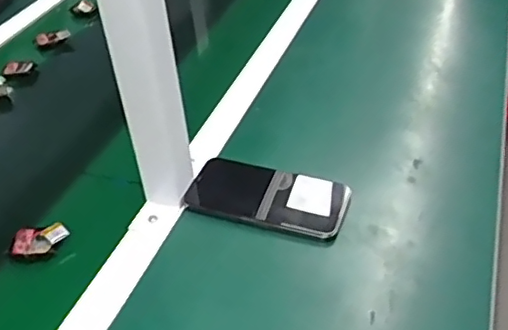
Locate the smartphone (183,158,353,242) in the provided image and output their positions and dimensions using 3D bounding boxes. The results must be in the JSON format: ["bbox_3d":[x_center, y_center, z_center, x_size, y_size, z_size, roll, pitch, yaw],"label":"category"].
[{"bbox_3d":[0.011,0.030,0.604,0.162,0.018,0.076,10,42,18],"label":"smartphone"}]

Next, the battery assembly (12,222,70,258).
[{"bbox_3d":[-0.208,0.074,0.582,0.053,0.014,0.035,-9,40,-4],"label":"battery assembly"}]

